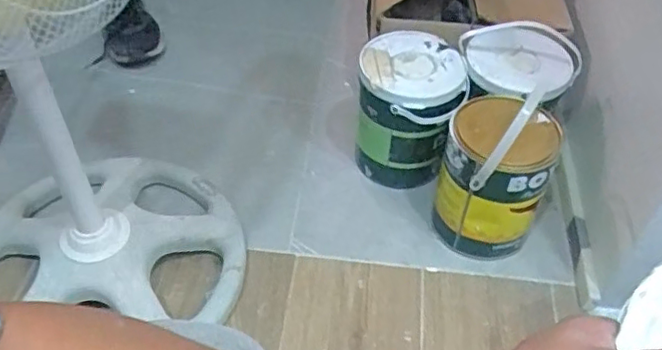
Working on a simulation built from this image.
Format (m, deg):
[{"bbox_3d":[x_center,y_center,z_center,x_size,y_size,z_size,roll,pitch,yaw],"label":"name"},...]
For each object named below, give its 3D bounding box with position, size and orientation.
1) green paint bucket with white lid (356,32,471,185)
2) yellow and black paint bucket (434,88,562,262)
[{"bbox_3d":[0.136,-0.110,1.043,0.162,0.199,0.171,1,48,-2],"label":"green paint bucket with white lid"},{"bbox_3d":[0.253,-0.008,0.941,0.156,0.266,0.155,10,48,6],"label":"yellow and black paint bucket"}]

